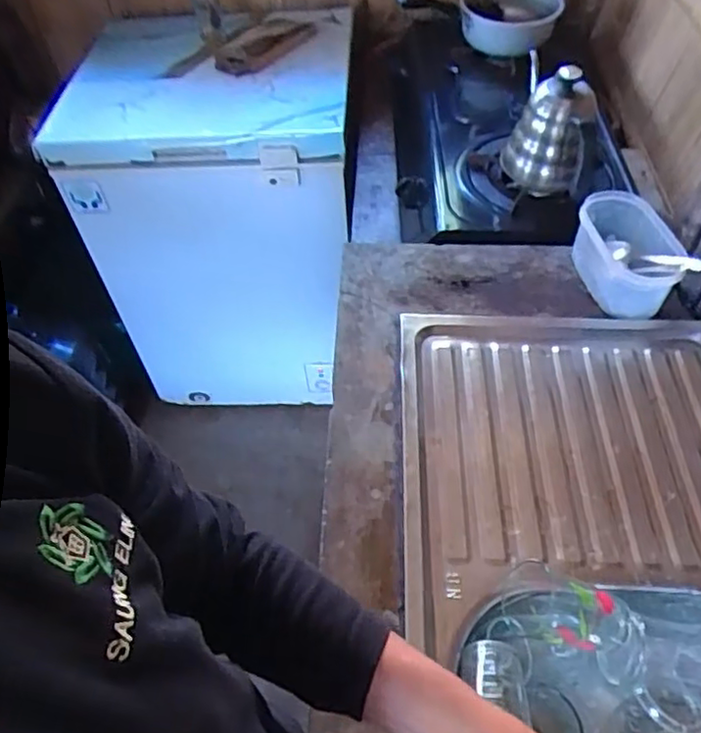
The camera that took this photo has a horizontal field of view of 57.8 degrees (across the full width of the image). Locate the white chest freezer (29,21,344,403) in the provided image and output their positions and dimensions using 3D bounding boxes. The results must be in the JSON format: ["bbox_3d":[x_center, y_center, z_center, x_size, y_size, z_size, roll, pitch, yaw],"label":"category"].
[{"bbox_3d":[-0.292,-0.381,1.624,0.583,0.780,0.561,0,51,3],"label":"white chest freezer"}]

